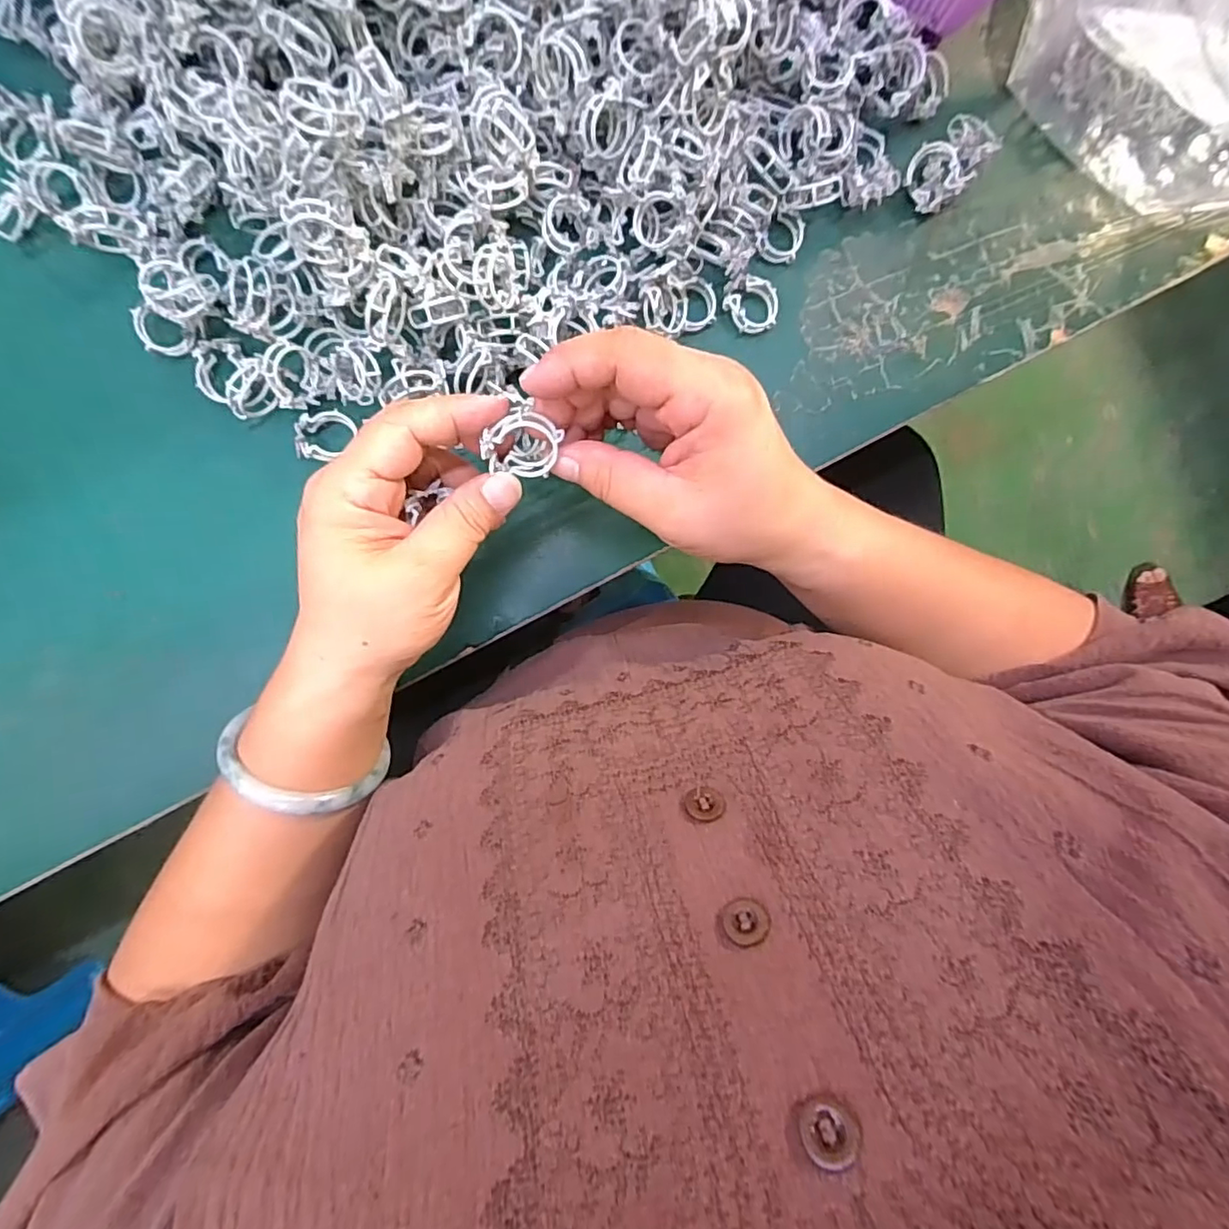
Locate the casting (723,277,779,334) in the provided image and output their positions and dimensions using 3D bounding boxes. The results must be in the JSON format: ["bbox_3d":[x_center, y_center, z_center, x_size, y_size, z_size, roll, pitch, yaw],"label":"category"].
[{"bbox_3d":[0.078,-0.167,0.312,0.031,0.011,0.026,-38,95,-3],"label":"casting"}]

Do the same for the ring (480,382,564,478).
[{"bbox_3d":[-0.035,-0.069,0.226,0.027,0.018,0.028,16,93,-7],"label":"ring"}]

